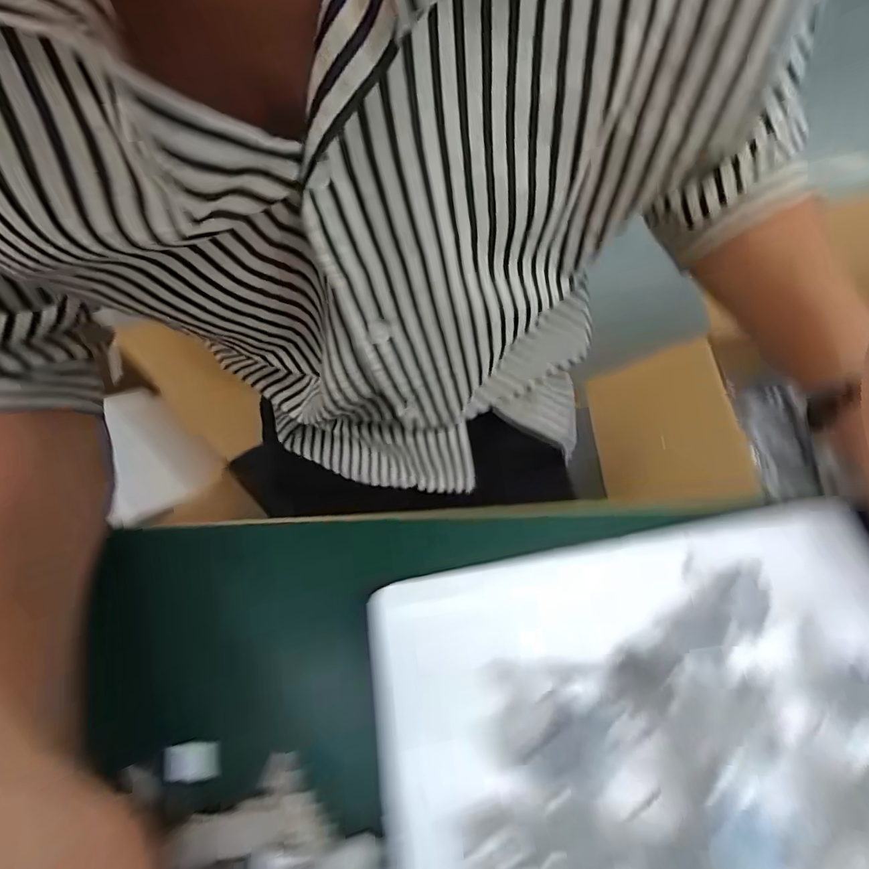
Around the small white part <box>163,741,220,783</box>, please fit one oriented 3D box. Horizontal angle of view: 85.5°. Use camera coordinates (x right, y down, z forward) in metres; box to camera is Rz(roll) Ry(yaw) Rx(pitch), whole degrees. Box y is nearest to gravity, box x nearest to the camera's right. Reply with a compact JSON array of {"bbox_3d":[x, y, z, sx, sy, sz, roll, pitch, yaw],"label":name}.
[{"bbox_3d":[-0.123,0.167,0.240,0.028,0.009,0.015,-4,65,1],"label":"small white part"}]

